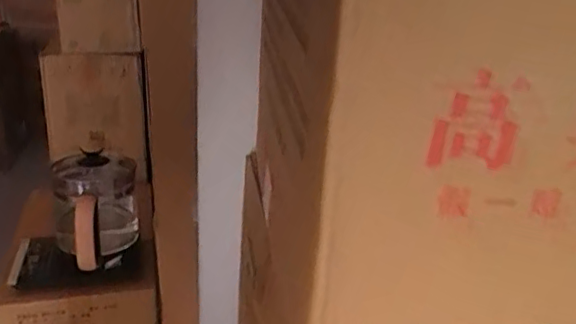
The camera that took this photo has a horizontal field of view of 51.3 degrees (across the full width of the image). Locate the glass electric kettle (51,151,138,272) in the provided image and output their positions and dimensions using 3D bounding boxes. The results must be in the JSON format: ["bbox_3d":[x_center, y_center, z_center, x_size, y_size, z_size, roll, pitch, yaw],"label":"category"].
[{"bbox_3d":[-0.344,0.099,1.086,0.146,0.182,0.171,-6,24,-18],"label":"glass electric kettle"}]

